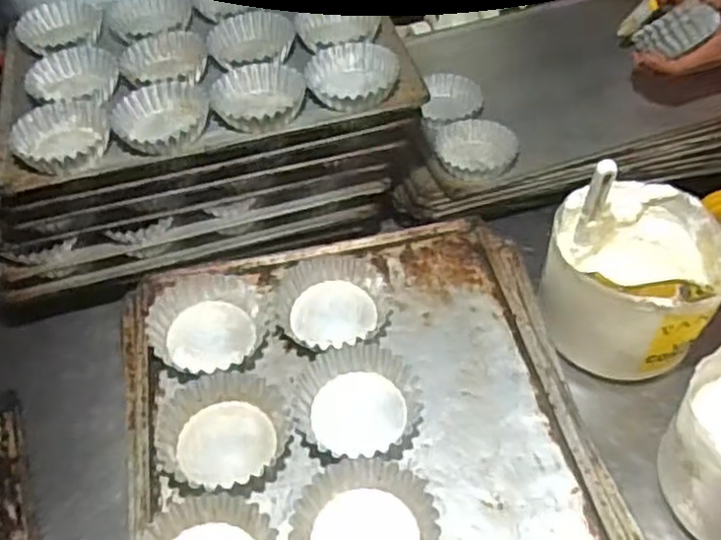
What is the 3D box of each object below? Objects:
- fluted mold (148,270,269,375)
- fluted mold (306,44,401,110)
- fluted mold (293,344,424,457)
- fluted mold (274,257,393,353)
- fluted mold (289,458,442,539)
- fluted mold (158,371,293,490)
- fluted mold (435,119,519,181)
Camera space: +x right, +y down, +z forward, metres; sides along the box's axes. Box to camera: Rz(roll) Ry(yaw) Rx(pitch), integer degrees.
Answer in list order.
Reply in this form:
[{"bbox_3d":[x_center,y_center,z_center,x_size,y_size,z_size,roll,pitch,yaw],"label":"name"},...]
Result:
[{"bbox_3d":[-0.134,0.047,0.642,0.091,0.033,0.093,-3,50,3],"label":"fluted mold"},{"bbox_3d":[-0.007,-0.206,0.796,0.098,0.030,0.097,-9,50,-1],"label":"fluted mold"},{"bbox_3d":[-0.003,0.102,0.589,0.098,0.027,0.086,17,54,19],"label":"fluted mold"},{"bbox_3d":[-0.024,0.035,0.644,0.095,0.030,0.095,-3,50,3],"label":"fluted mold"},{"bbox_3d":[0.004,0.181,0.512,0.100,0.030,0.097,-3,50,3],"label":"fluted mold"},{"bbox_3d":[-0.110,0.128,0.574,0.103,0.029,0.094,-3,50,3],"label":"fluted mold"},{"bbox_3d":[0.144,-0.148,0.911,0.099,0.025,0.088,-5,50,1],"label":"fluted mold"}]

